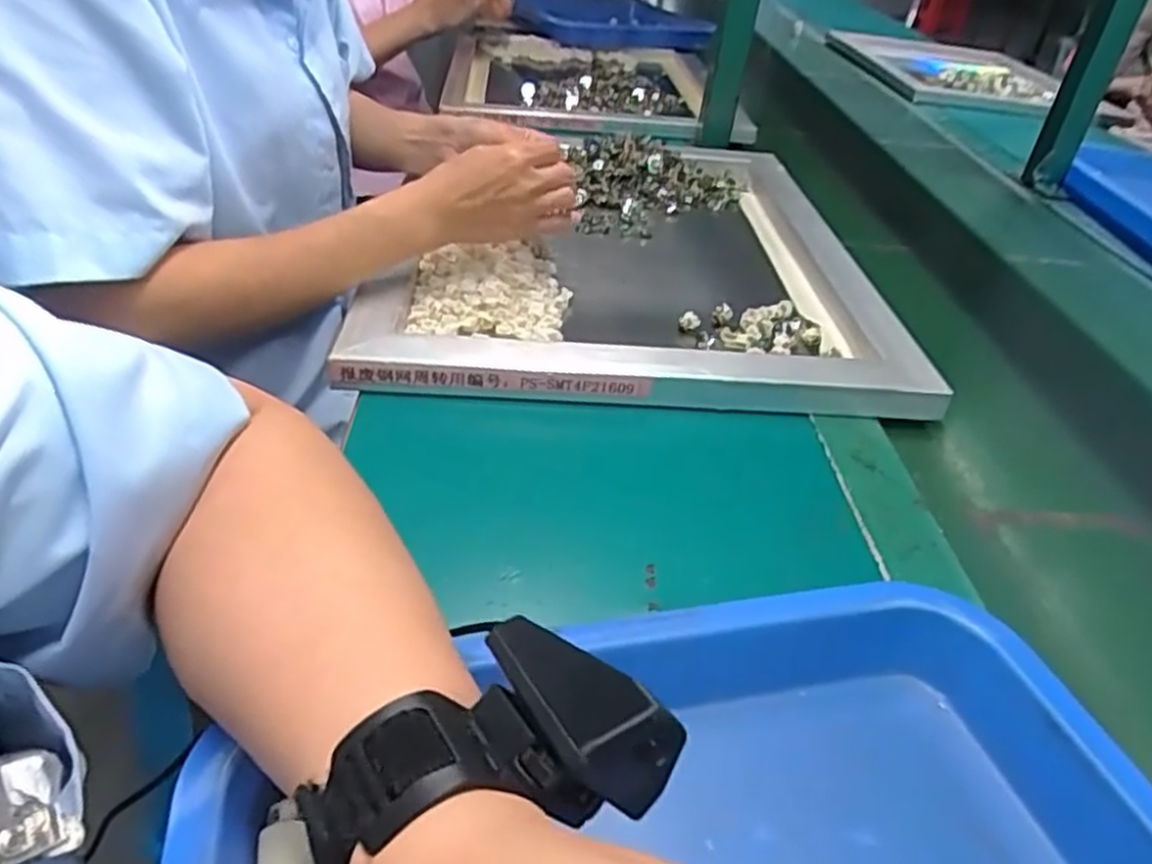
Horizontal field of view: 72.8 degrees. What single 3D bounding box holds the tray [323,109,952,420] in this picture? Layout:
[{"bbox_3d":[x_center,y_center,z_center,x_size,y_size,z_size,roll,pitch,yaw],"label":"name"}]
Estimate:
[{"bbox_3d":[0.045,-0.182,0.746,0.423,0.060,0.543,3,38,-3],"label":"tray"}]

